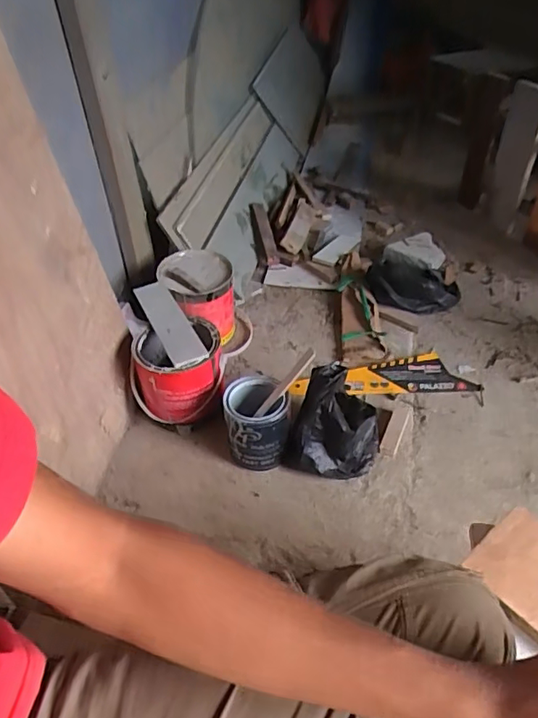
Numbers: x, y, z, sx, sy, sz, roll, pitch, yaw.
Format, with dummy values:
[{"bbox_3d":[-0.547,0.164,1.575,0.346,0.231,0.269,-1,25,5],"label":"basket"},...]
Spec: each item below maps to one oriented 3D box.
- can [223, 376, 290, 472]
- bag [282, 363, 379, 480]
[{"bbox_3d":[-0.018,0.113,0.893,0.100,0.125,0.104,-2,43,2],"label":"can"},{"bbox_3d":[0.111,0.110,0.888,0.142,0.122,0.143,15,46,18],"label":"bag"}]

